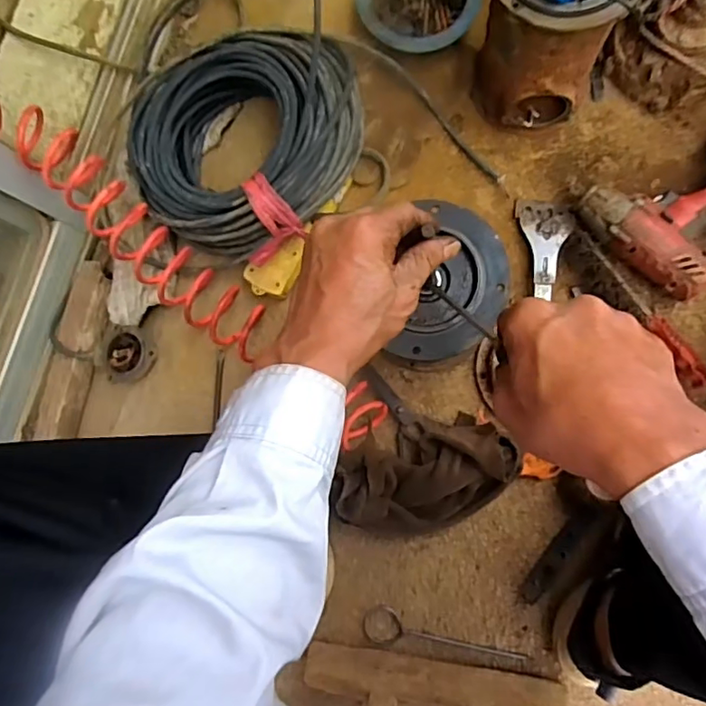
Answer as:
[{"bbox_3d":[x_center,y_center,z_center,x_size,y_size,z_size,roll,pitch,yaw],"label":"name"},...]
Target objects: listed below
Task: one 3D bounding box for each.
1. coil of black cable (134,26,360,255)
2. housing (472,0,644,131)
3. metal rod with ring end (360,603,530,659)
[{"bbox_3d":[-0.123,-0.255,0.668,0.274,0.082,0.248,-21,82,5],"label":"coil of black cable"},{"bbox_3d":[0.206,-0.350,0.588,0.137,0.223,0.147,0,84,8],"label":"housing"},{"bbox_3d":[0.104,0.317,0.642,0.186,0.005,0.044,3,83,6],"label":"metal rod with ring end"}]

